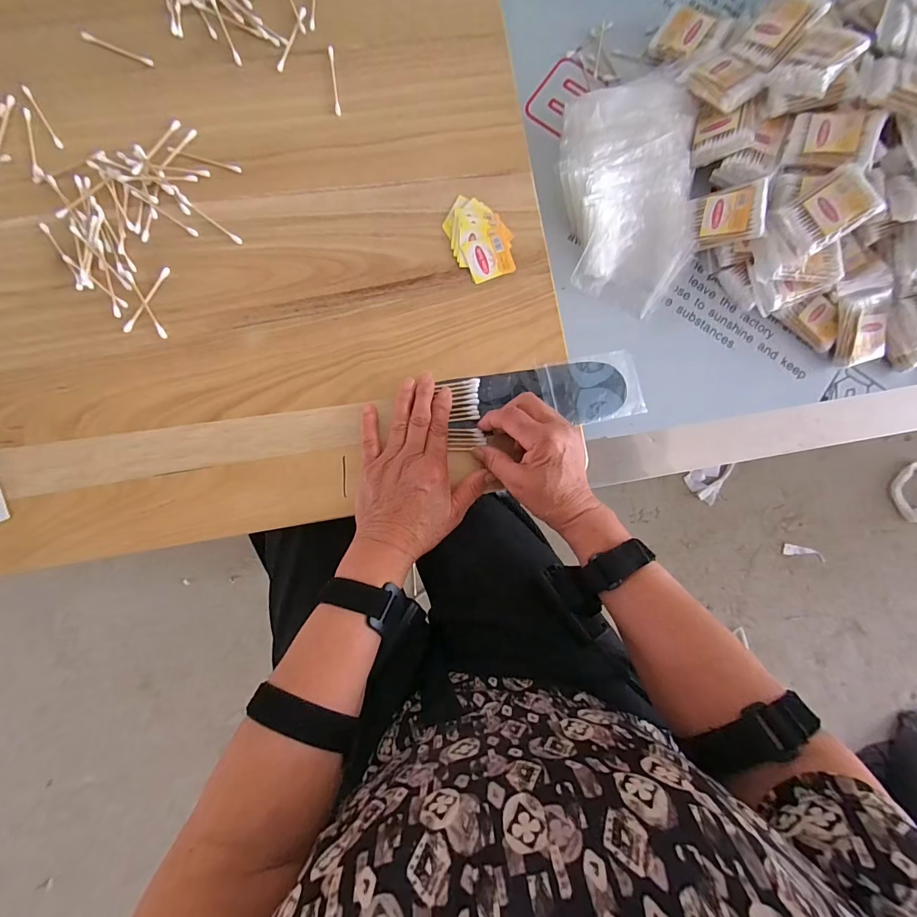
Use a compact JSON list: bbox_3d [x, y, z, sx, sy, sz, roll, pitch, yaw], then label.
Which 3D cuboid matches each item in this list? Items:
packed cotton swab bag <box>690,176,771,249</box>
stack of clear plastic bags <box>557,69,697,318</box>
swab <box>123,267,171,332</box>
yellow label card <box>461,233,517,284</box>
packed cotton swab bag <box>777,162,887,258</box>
[{"bbox_3d":[0.285,-0.256,0.435,0.011,0.068,0.053,-16,104,-48],"label":"packed cotton swab bag"},{"bbox_3d":[0.186,-0.293,0.454,0.144,0.046,0.250,-5,86,-2],"label":"stack of clear plastic bags"},{"bbox_3d":[-0.293,-0.150,0.385,0.008,0.004,0.071,29,85,-2],"label":"swab"},{"bbox_3d":[0.032,-0.200,0.410,0.046,0.007,0.039,-19,88,-5],"label":"yellow label card"},{"bbox_3d":[0.370,-0.248,0.409,0.080,0.012,0.056,-33,79,11],"label":"packed cotton swab bag"}]

